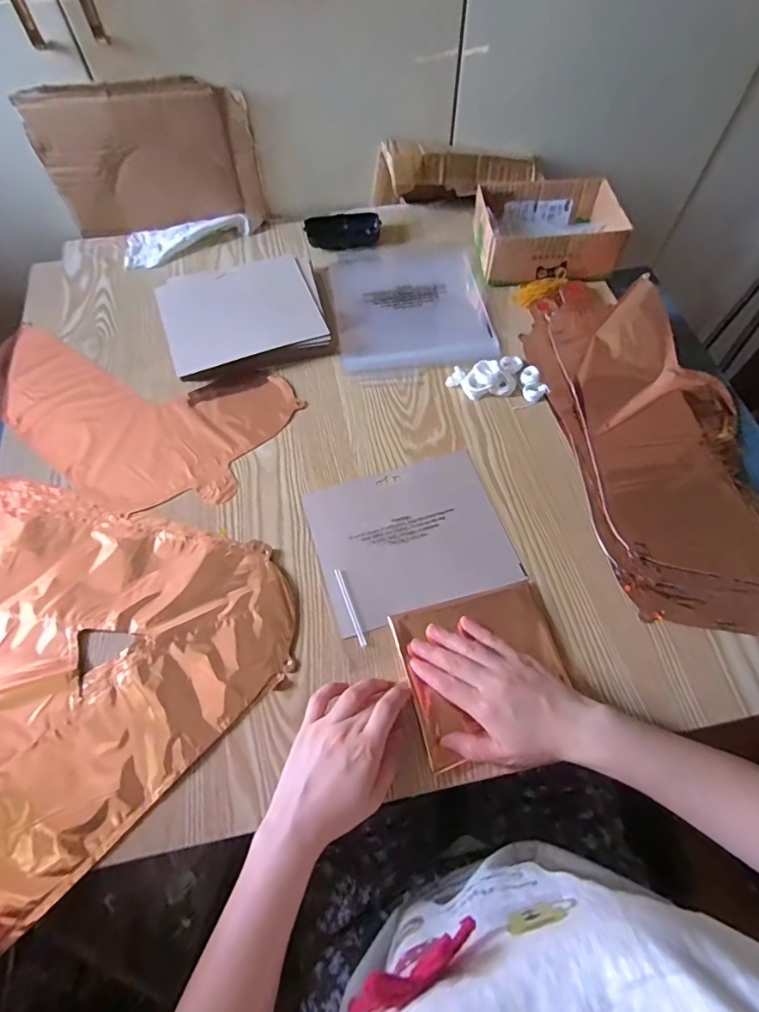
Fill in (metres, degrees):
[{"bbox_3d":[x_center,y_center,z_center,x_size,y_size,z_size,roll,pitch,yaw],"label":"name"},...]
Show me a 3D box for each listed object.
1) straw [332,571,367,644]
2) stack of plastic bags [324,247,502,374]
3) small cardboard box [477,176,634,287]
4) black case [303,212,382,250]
[{"bbox_3d":[-0.028,0.096,0.465,0.006,0.004,0.078,-19,62,-9],"label":"straw"},{"bbox_3d":[0.040,-0.284,0.671,0.205,0.019,0.247,-8,61,-3],"label":"stack of plastic bags"},{"bbox_3d":[0.228,-0.377,0.670,0.180,0.066,0.143,-6,61,-2],"label":"small cardboard box"},{"bbox_3d":[-0.053,-0.406,0.722,0.108,0.036,0.035,-13,61,-6],"label":"black case"}]

